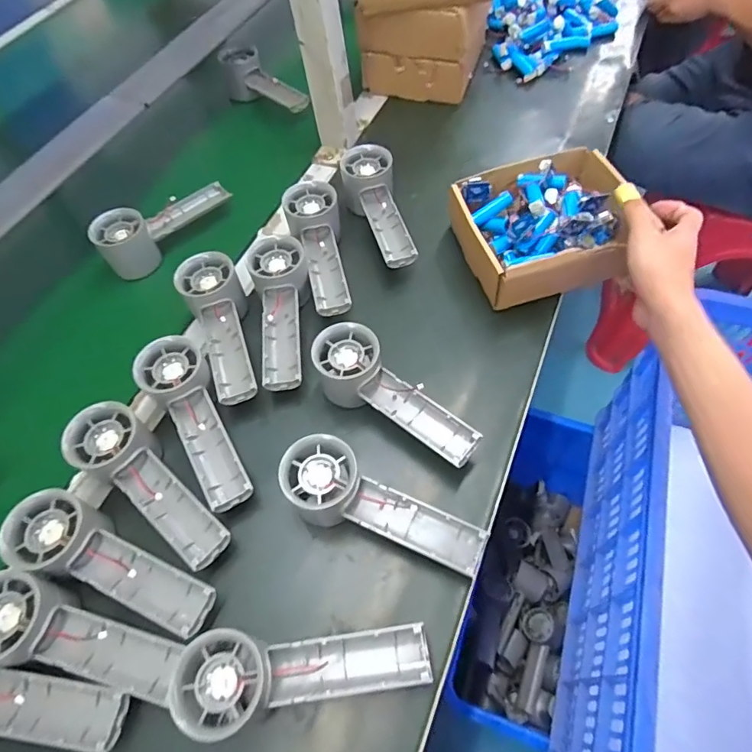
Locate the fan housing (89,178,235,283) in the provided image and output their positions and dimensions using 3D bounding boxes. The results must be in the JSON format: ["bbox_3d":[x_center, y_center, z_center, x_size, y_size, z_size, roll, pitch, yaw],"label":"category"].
[{"bbox_3d":[-0.238,-0.176,0.577,0.159,0.052,0.049,-40,64,-20],"label":"fan housing"}]

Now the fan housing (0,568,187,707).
[{"bbox_3d":[-0.207,0.183,0.350,0.157,0.040,0.056,20,60,0],"label":"fan housing"}]

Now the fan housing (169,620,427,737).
[{"bbox_3d":[-0.045,0.192,0.334,0.157,0.058,0.053,-10,58,-3],"label":"fan housing"}]

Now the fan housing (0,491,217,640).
[{"bbox_3d":[-0.192,0.133,0.364,0.154,0.041,0.053,20,61,15],"label":"fan housing"}]

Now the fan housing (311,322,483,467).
[{"bbox_3d":[0.010,0.018,0.421,0.062,0.038,0.154,-41,64,-20],"label":"fan housing"}]

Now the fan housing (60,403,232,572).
[{"bbox_3d":[-0.178,0.081,0.396,0.155,0.038,0.054,34,66,22],"label":"fan housing"}]

